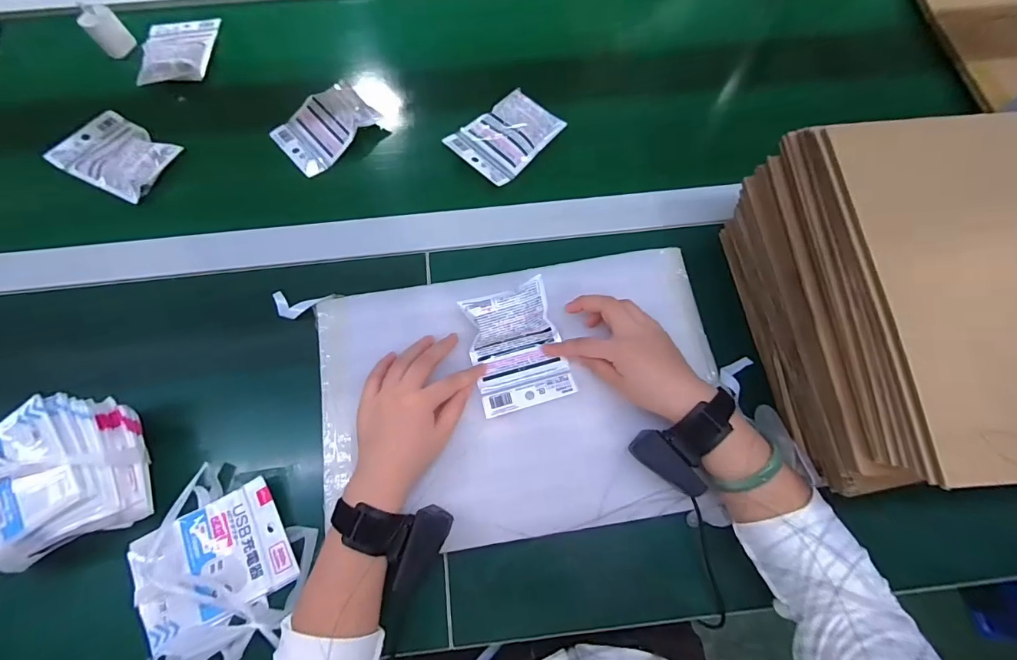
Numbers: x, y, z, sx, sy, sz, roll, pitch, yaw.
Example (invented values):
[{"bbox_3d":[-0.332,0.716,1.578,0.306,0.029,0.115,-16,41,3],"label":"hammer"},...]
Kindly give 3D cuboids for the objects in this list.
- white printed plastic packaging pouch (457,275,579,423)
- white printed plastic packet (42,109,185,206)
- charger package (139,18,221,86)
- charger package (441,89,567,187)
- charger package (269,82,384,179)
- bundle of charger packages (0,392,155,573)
[{"bbox_3d":[0.009,0.019,0.450,0.093,0.042,0.116,-15,72,-6],"label":"white printed plastic packaging pouch"},{"bbox_3d":[-0.496,-0.225,0.548,0.137,0.023,0.098,24,73,8],"label":"white printed plastic packet"},{"bbox_3d":[-0.462,-0.398,0.607,0.095,0.033,0.133,-8,71,-2],"label":"charger package"},{"bbox_3d":[-0.005,-0.252,0.557,0.094,0.022,0.125,39,76,12],"label":"charger package"},{"bbox_3d":[-0.241,-0.268,0.575,0.095,0.019,0.122,44,92,12],"label":"charger package"},{"bbox_3d":[-0.423,0.139,0.387,0.165,0.061,0.127,-19,72,-6],"label":"bundle of charger packages"}]

